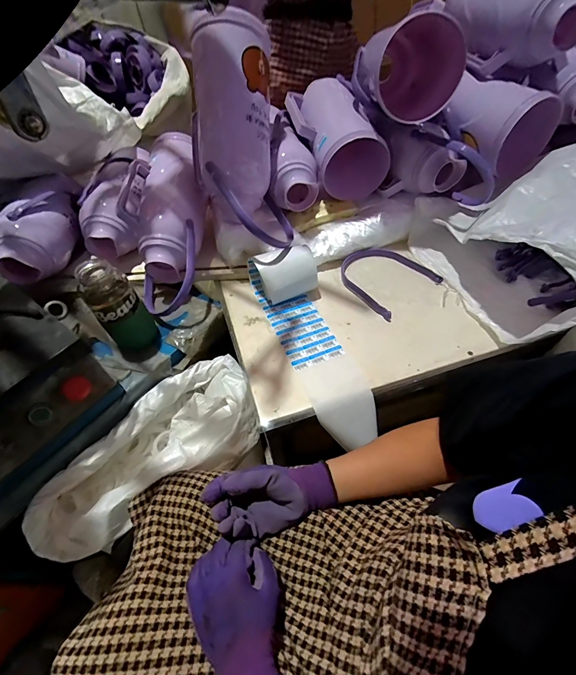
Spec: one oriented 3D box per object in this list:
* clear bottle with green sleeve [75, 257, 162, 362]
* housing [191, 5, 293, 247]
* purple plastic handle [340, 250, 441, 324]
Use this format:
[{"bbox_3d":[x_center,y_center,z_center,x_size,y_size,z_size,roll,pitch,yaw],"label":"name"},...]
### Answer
[{"bbox_3d":[-0.322,-0.054,0.613,0.086,0.193,0.102,-30,56,-19],"label":"clear bottle with green sleeve"},{"bbox_3d":[-0.107,-0.388,0.647,0.185,0.392,0.166,-6,13,-1],"label":"housing"},{"bbox_3d":[0.231,-0.154,0.768,0.213,0.021,0.200,-33,57,-21],"label":"purple plastic handle"}]

